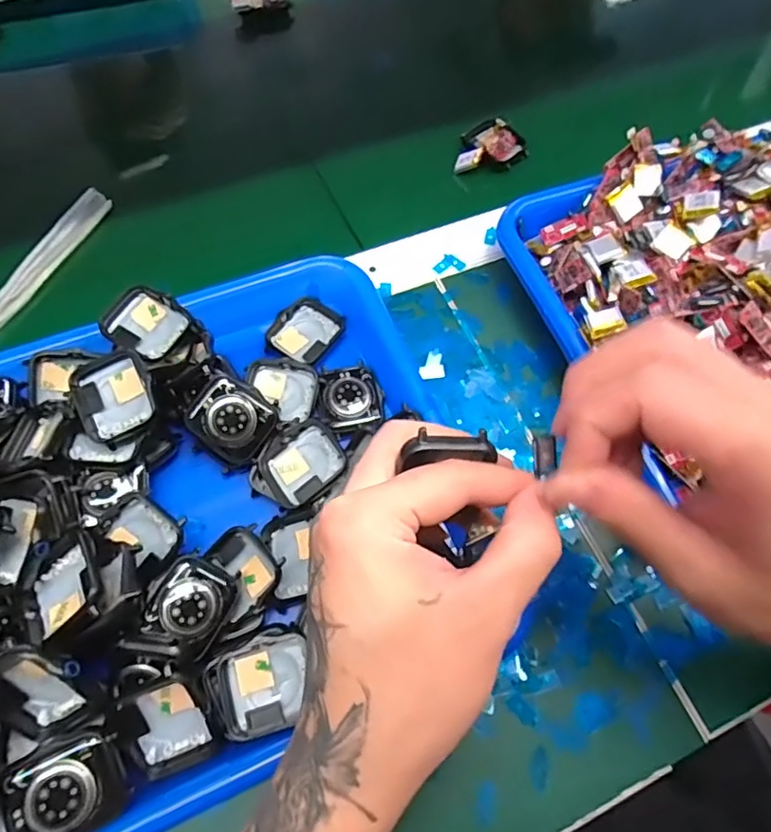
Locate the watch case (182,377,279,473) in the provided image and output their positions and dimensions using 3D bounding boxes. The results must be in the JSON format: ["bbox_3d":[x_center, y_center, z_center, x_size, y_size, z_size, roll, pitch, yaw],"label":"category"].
[{"bbox_3d":[-0.084,0.004,0.296,0.042,0.013,0.043,41,89,-10],"label":"watch case"}]

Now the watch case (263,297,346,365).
[{"bbox_3d":[-0.050,-0.053,0.343,0.036,0.008,0.042,29,68,10],"label":"watch case"}]

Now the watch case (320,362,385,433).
[{"bbox_3d":[-0.019,-0.011,0.324,0.034,0.007,0.038,-16,67,-10],"label":"watch case"}]

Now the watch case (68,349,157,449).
[{"bbox_3d":[-0.140,-0.011,0.287,0.036,0.012,0.046,-23,69,-12],"label":"watch case"}]

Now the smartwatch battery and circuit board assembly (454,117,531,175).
[{"bbox_3d":[0.079,-0.209,0.433,0.058,0.011,0.047,-41,74,-19],"label":"smartwatch battery and circuit board assembly"}]

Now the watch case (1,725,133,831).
[{"bbox_3d":[-0.127,0.147,0.217,0.041,0.009,0.036,-26,69,-14],"label":"watch case"}]

